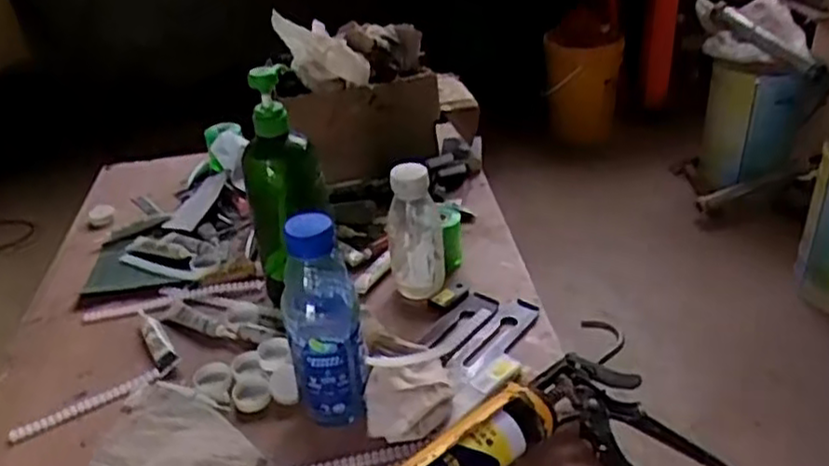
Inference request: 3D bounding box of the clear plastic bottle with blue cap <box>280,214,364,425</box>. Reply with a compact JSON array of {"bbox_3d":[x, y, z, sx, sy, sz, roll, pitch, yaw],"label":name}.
[{"bbox_3d":[-0.074,0.079,0.599,0.059,0.197,0.059,-8,33,-8],"label":"clear plastic bottle with blue cap"}]

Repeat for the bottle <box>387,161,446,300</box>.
[{"bbox_3d":[0.002,0.002,0.759,0.057,0.148,0.044,-5,32,-3],"label":"bottle"}]

